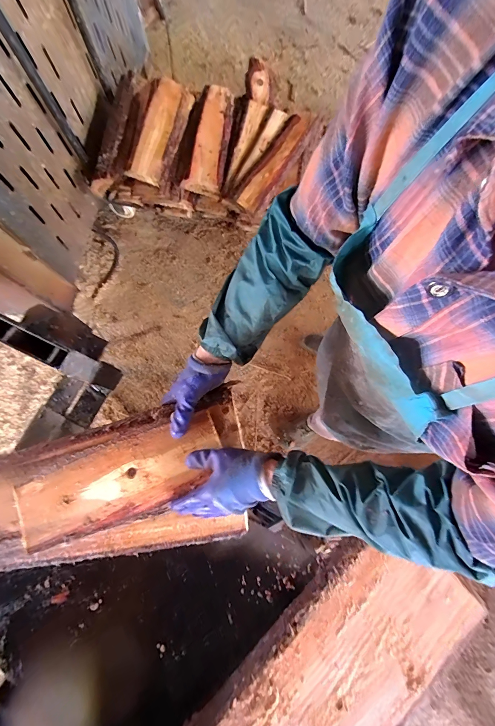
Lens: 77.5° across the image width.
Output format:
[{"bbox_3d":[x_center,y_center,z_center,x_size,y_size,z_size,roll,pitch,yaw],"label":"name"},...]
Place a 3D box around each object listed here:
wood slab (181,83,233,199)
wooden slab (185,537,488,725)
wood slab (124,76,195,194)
[{"bbox_3d":[-0.131,-0.917,1.234,0.144,0.064,0.487,12,76,3],"label":"wood slab"},{"bbox_3d":[0.113,0.472,0.456,0.466,0.058,0.186,-44,79,-10],"label":"wooden slab"},{"bbox_3d":[-0.336,-0.915,1.214,0.140,0.081,0.463,14,76,4],"label":"wood slab"}]

